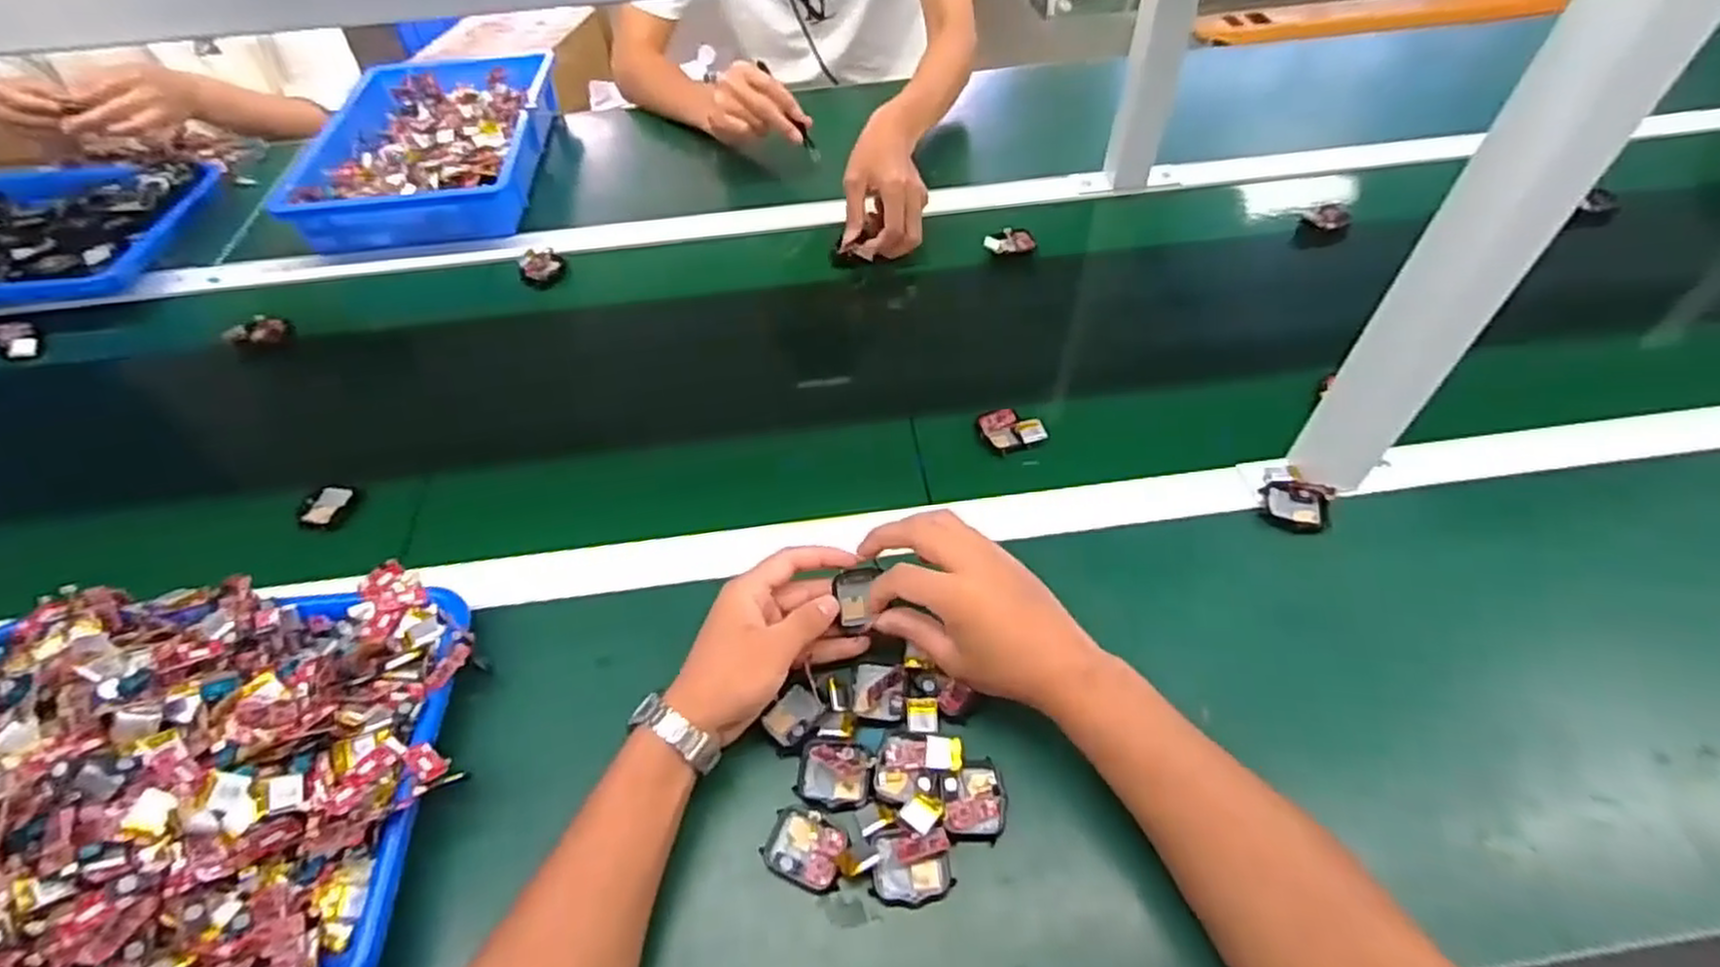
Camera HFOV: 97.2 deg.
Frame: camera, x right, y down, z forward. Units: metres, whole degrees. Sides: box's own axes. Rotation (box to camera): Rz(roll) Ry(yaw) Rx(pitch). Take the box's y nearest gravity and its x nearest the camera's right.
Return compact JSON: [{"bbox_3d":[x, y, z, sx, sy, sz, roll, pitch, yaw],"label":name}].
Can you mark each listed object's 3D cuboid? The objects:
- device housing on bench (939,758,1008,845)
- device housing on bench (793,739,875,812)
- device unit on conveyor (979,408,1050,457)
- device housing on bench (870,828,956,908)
[{"bbox_3d":[0.068,0.189,0.455,0.038,0.012,0.044,1,52,4],"label":"device housing on bench"},{"bbox_3d":[-0.015,0.177,0.462,0.046,0.014,0.040,-2,52,1],"label":"device housing on bench"},{"bbox_3d":[0.127,-0.046,0.633,0.051,0.014,0.040,-2,52,1],"label":"device unit on conveyor"},{"bbox_3d":[0.030,0.217,0.431,0.044,0.015,0.037,2,52,4],"label":"device housing on bench"}]

